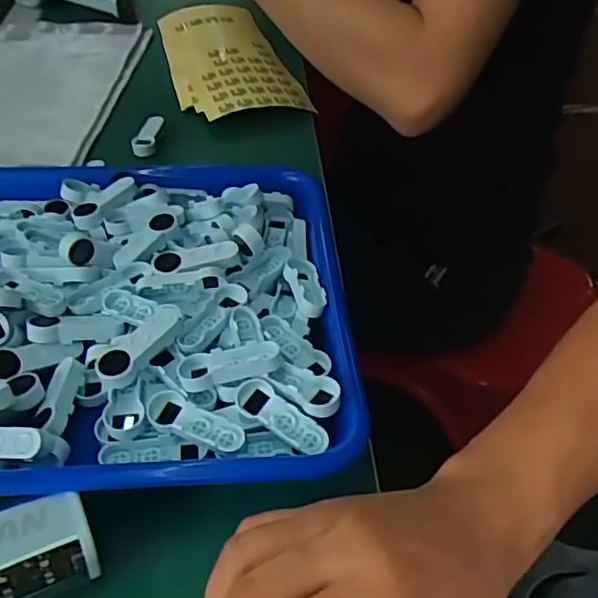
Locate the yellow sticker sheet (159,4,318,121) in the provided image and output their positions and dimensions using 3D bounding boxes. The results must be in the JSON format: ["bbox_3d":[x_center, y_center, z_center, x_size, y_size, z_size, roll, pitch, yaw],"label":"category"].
[{"bbox_3d":[-0.071,-0.231,0.609,0.106,0.023,0.210,-15,46,-13],"label":"yellow sticker sheet"}]

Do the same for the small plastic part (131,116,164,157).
[{"bbox_3d":[-0.123,-0.134,0.518,0.019,0.014,0.042,1,46,4],"label":"small plastic part"}]

